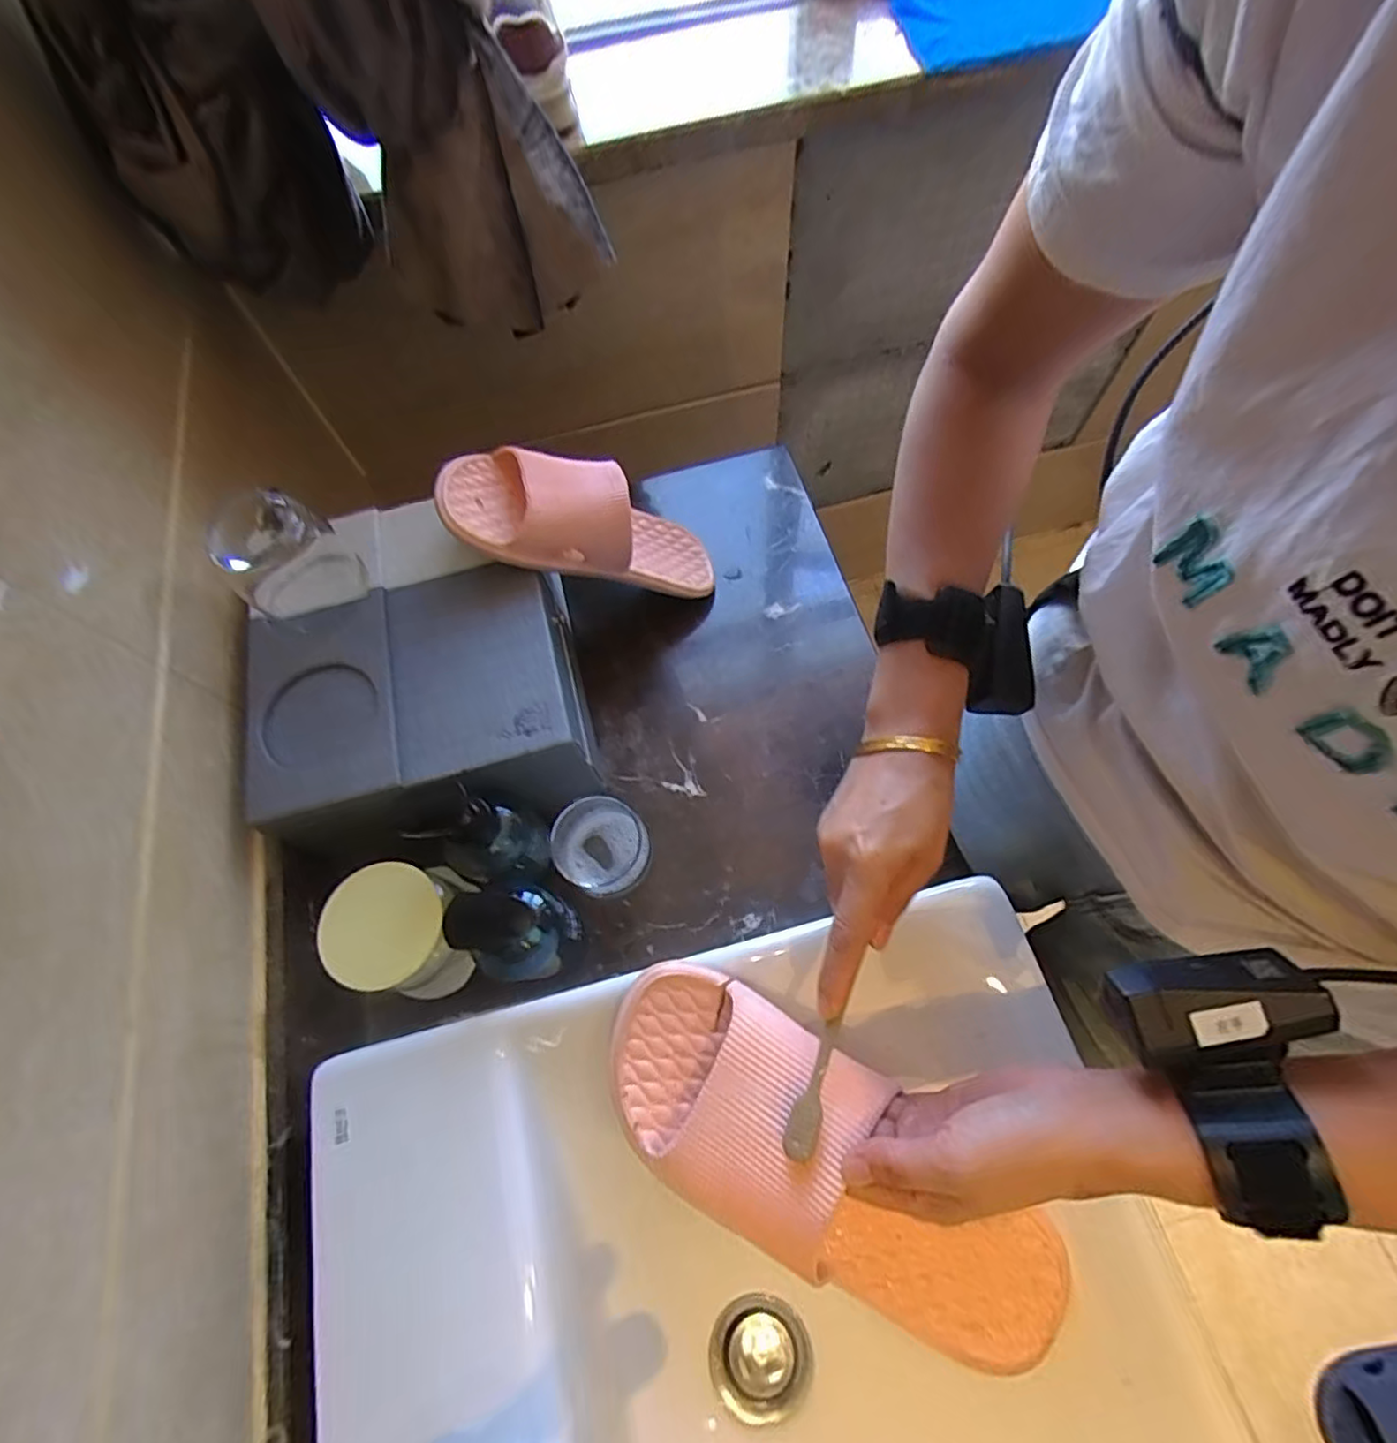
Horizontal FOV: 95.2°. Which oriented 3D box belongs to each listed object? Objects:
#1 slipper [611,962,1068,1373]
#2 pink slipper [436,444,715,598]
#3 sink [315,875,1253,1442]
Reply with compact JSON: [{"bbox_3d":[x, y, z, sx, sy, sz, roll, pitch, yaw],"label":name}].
[{"bbox_3d":[0.067,0.231,0.316,0.260,0.072,0.101,38,74,5],"label":"slipper"},{"bbox_3d":[-0.078,-0.177,0.543,0.083,0.265,0.093,-38,63,35],"label":"pink slipper"},{"bbox_3d":[0.047,0.373,0.348,0.441,0.118,0.457,-14,67,-3],"label":"sink"}]

